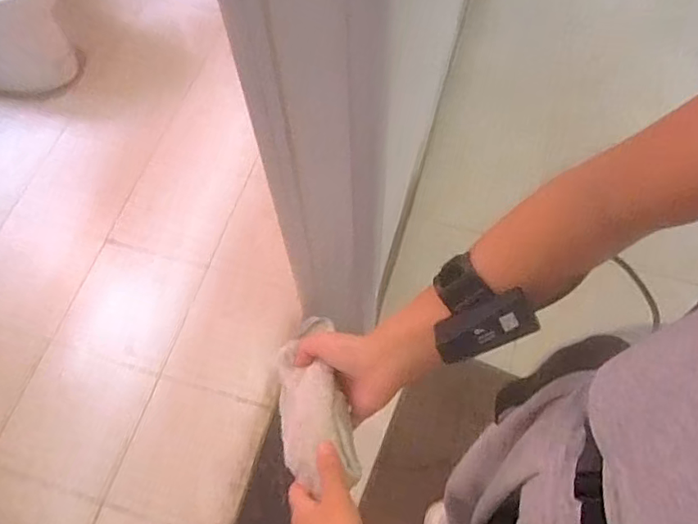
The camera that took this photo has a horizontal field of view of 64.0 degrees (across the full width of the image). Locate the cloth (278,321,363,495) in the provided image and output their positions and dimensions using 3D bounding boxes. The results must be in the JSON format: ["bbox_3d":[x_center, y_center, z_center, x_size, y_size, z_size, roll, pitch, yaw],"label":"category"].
[{"bbox_3d":[-0.035,0.123,0.515,0.061,0.029,0.163,-12,48,-6],"label":"cloth"}]

